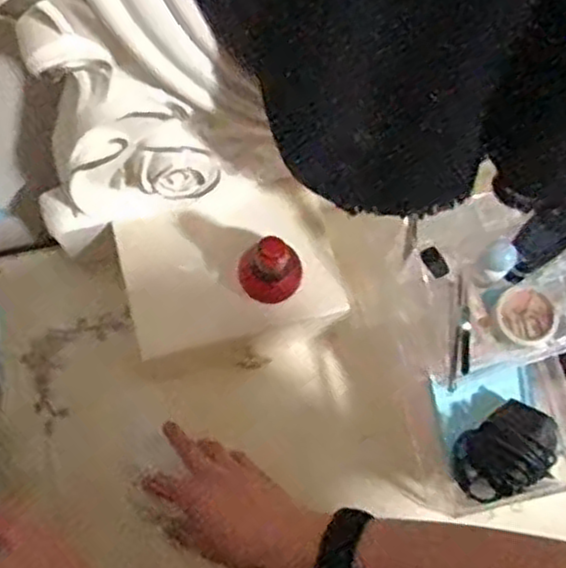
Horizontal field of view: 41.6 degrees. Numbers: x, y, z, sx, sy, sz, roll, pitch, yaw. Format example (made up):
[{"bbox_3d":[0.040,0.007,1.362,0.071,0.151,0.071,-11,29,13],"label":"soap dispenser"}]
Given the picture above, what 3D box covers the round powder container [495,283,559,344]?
[{"bbox_3d":[0.193,0.026,0.590,0.049,0.024,0.048,0,73,-1],"label":"round powder container"}]

